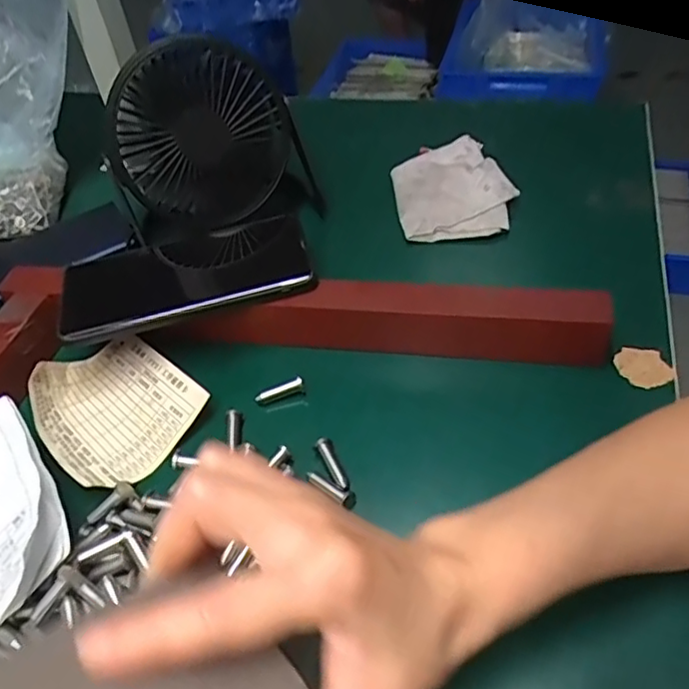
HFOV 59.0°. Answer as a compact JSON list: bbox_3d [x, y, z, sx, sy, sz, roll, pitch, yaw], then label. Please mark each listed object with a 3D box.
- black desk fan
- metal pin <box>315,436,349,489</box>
[{"bbox_3d":[-0.106,-0.163,0.462,0.145,0.131,0.092,-18,48,-10],"label":"black desk fan"},{"bbox_3d":[-0.006,0.065,0.331,0.009,0.006,0.032,-22,49,-14],"label":"metal pin"}]

